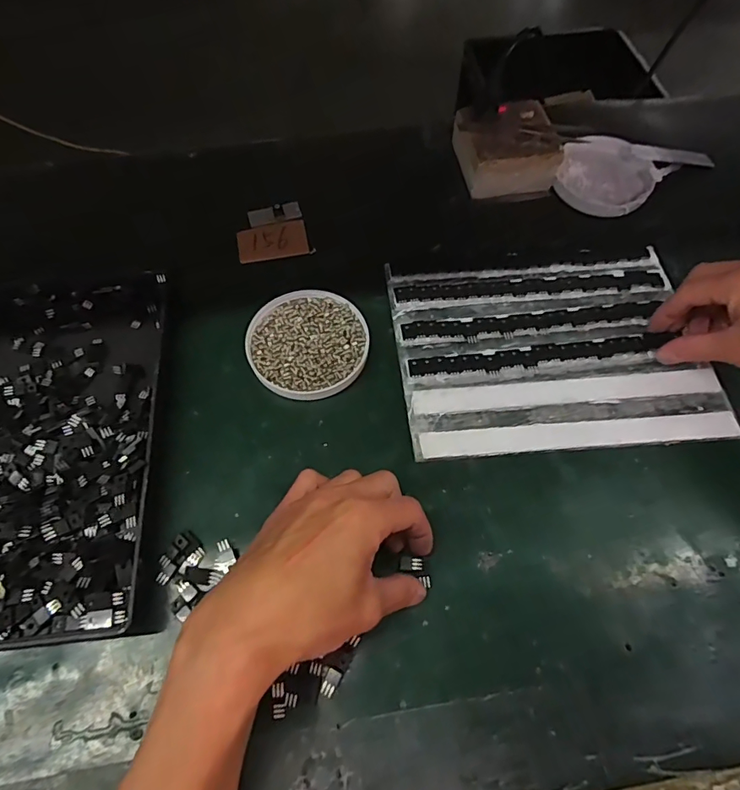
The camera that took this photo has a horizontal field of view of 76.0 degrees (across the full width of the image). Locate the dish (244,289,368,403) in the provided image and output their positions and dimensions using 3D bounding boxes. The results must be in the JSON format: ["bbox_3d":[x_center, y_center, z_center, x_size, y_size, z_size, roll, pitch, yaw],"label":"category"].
[{"bbox_3d":[-0.051,-0.043,0.392,0.096,0.011,0.098,-1,64,1],"label":"dish"}]

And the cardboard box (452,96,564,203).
[{"bbox_3d":[0.136,-0.248,0.477,0.093,0.038,0.092,-13,65,-5],"label":"cardboard box"}]

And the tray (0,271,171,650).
[{"bbox_3d":[-0.256,0.027,0.349,0.201,0.028,0.284,-7,64,-2],"label":"tray"}]

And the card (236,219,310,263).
[{"bbox_3d":[-0.093,-0.149,0.452,0.065,0.004,0.042,-12,65,-5],"label":"card"}]

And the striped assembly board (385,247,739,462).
[{"bbox_3d":[0.146,-0.038,0.386,0.239,0.008,0.171,-4,64,-1],"label":"striped assembly board"}]

